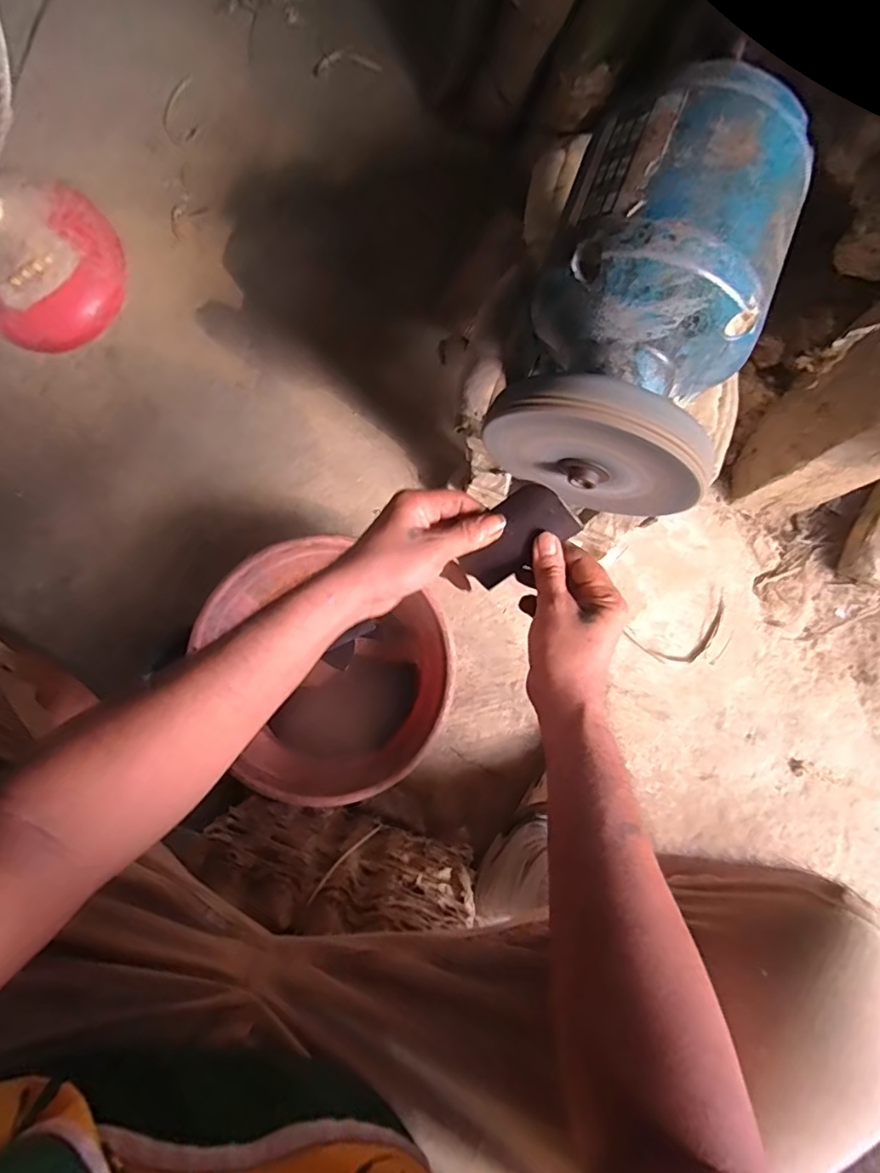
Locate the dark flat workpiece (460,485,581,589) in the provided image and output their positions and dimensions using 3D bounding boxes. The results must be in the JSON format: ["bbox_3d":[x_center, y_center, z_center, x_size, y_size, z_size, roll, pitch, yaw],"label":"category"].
[{"bbox_3d":[0.055,-0.038,0.434,0.098,0.012,0.050,-34,90,32],"label":"dark flat workpiece"}]

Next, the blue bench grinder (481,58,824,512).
[{"bbox_3d":[0.131,-0.177,0.359,0.143,0.124,0.224,19,79,5],"label":"blue bench grinder"}]

